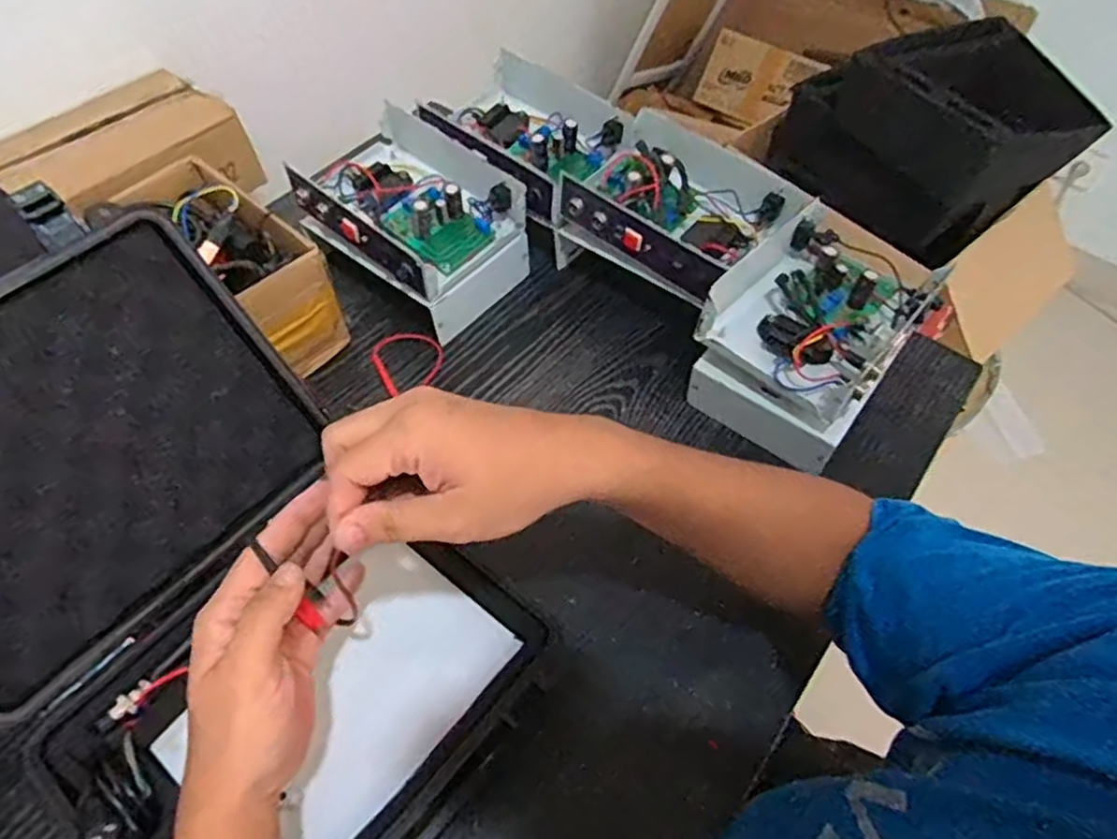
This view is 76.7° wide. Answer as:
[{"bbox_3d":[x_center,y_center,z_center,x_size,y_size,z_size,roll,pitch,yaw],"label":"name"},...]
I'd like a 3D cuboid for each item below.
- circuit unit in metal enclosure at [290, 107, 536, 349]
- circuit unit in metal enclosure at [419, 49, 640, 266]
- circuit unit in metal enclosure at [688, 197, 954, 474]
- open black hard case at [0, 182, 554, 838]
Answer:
[{"bbox_3d":[-0.152,-0.213,0.753,0.218,0.100,0.154,33,61,20],"label":"circuit unit in metal enclosure"},{"bbox_3d":[-0.033,-0.308,0.816,0.220,0.099,0.170,30,60,19],"label":"circuit unit in metal enclosure"},{"bbox_3d":[0.240,-0.082,0.680,0.160,0.100,0.205,32,61,20],"label":"circuit unit in metal enclosure"},{"bbox_3d":[-0.243,0.084,0.447,0.417,0.231,0.275,34,62,21],"label":"open black hard case"}]

